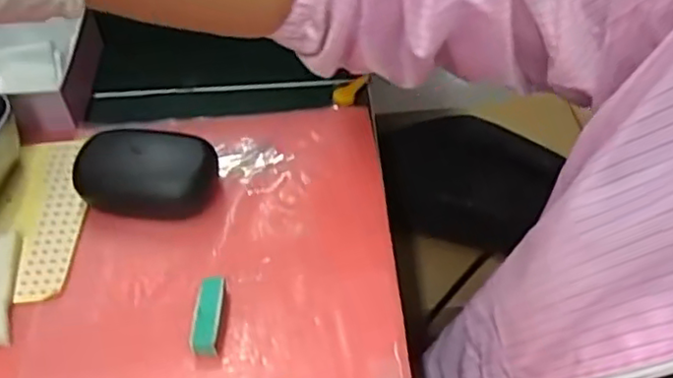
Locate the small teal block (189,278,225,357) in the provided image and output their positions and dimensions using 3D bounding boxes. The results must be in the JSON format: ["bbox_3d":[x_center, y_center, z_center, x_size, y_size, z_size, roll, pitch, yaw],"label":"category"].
[{"bbox_3d":[-0.069,0.069,0.352,0.014,0.015,0.041,3,49,2],"label":"small teal block"}]

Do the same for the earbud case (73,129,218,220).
[{"bbox_3d":[-0.115,-0.010,0.405,0.082,0.034,0.047,1,49,1],"label":"earbud case"}]

